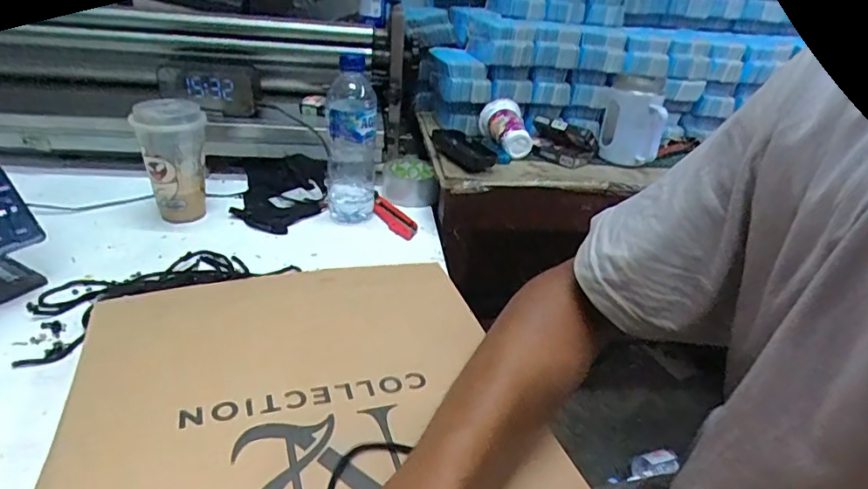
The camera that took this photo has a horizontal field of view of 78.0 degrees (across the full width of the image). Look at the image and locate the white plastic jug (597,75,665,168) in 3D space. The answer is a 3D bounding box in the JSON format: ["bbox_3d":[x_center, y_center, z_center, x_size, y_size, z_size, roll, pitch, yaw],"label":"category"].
[{"bbox_3d":[0.309,-0.195,0.833,0.090,0.117,0.093,14,31,16],"label":"white plastic jug"}]

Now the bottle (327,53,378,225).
[{"bbox_3d":[-0.110,-0.135,0.722,0.063,0.209,0.074,-1,30,-10],"label":"bottle"}]

